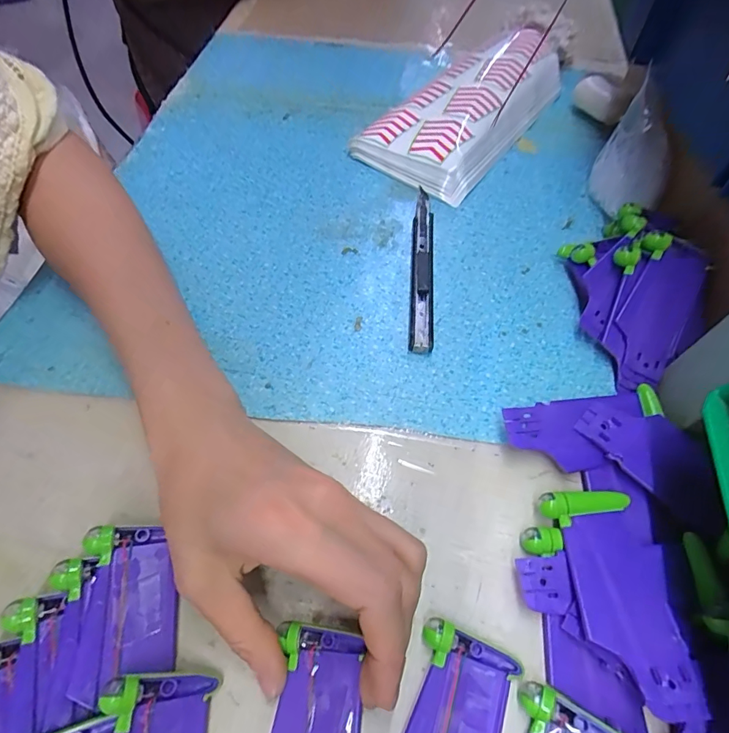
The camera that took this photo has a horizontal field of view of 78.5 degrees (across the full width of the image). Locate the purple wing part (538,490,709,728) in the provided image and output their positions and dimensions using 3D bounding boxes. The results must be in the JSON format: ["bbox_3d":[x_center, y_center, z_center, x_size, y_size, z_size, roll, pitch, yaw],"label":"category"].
[{"bbox_3d":[0.116,0.100,0.198,0.046,0.008,0.090,-4,49,-4],"label":"purple wing part"}]

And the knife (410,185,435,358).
[{"bbox_3d":[0.041,-0.075,0.313,0.015,0.010,0.147,4,59,1],"label":"knife"}]

